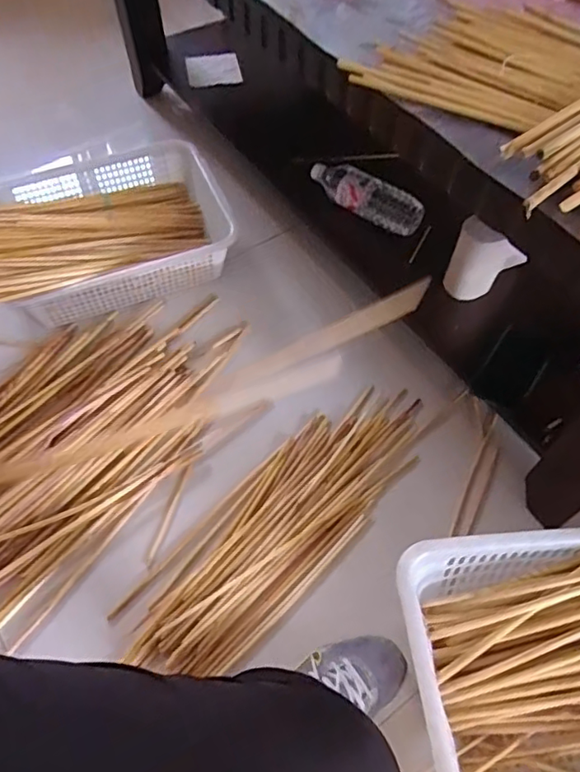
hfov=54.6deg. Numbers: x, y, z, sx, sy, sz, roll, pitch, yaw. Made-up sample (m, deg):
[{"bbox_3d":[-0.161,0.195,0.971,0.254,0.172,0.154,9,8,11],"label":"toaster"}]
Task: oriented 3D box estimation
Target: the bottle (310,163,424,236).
[{"bbox_3d":[0.131,-0.346,1.028,0.237,0.057,0.058,35,63,20],"label":"bottle"}]

